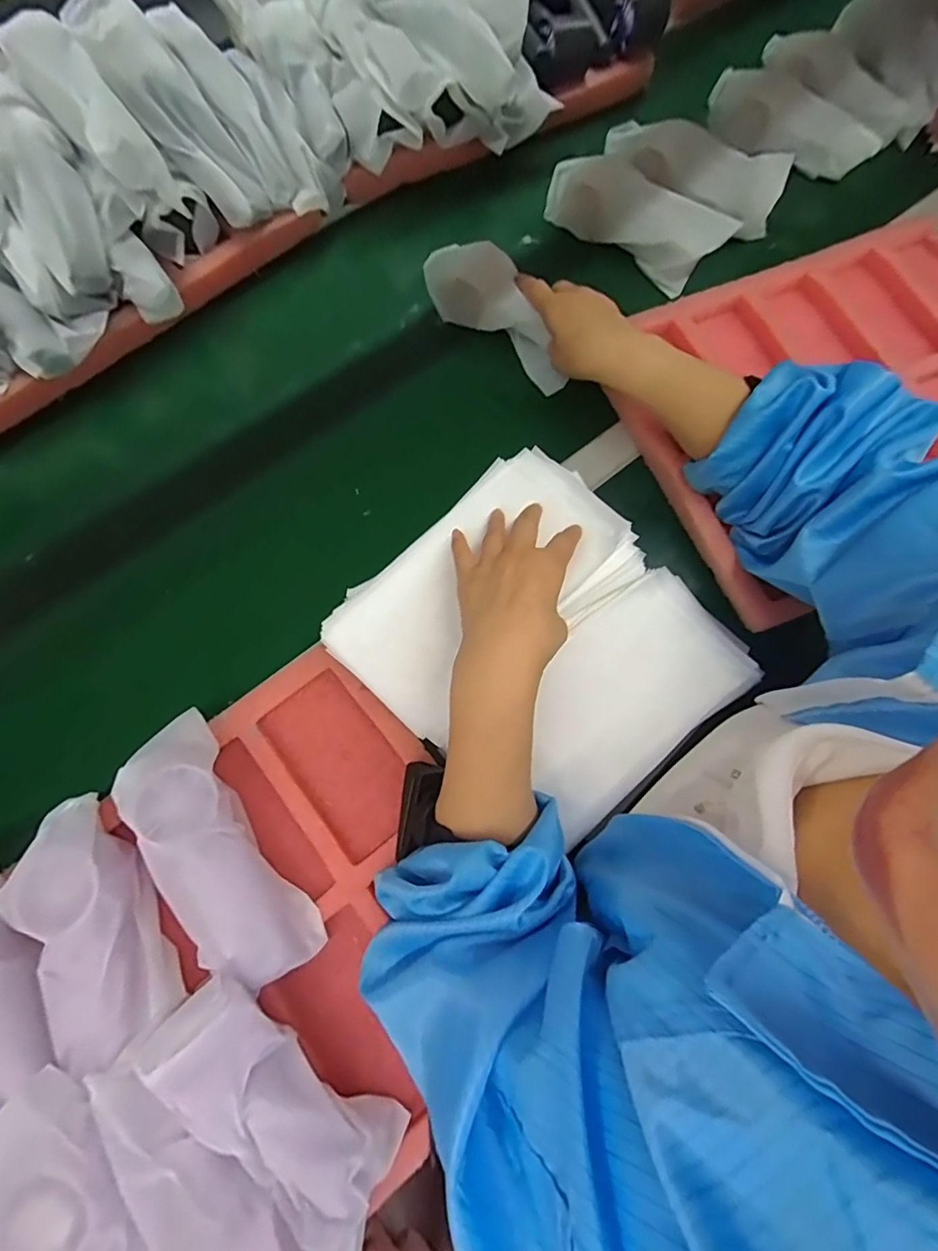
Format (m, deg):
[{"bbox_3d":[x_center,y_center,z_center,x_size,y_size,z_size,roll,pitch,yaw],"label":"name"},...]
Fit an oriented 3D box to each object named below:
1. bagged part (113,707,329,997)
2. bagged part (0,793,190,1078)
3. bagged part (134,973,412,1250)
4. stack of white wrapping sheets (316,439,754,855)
[{"bbox_3d":[-0.180,0.157,0.349,0.072,0.043,0.189,-38,78,-10],"label":"bagged part"},{"bbox_3d":[-0.259,0.205,0.341,0.070,0.048,0.154,-31,77,-8],"label":"bagged part"},{"bbox_3d":[-0.115,0.294,0.307,0.057,0.043,0.168,-44,98,-11],"label":"bagged part"},{"bbox_3d":[0.063,0.010,0.408,0.249,0.042,0.267,-44,79,-11],"label":"stack of white wrapping sheets"}]

